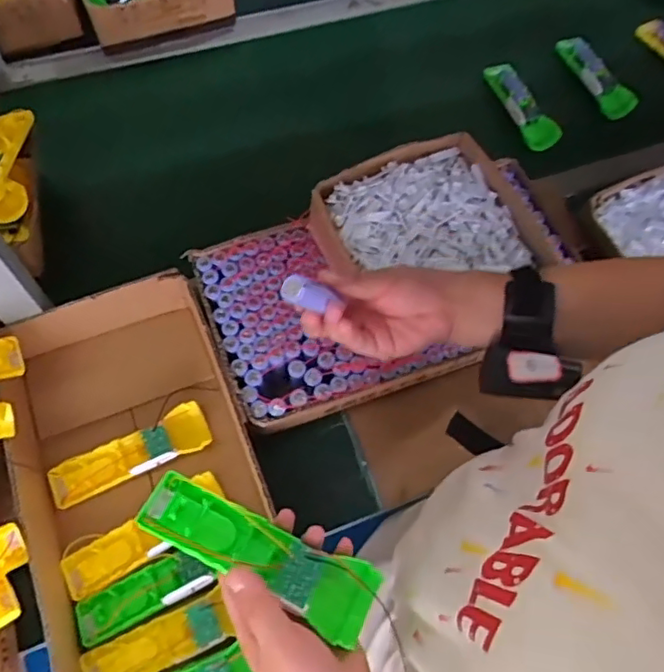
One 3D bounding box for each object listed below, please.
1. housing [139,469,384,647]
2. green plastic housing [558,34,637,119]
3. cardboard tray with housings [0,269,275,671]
[{"bbox_3d":[-0.049,0.141,0.395,0.164,0.025,0.044,25,66,8],"label":"housing"},{"bbox_3d":[0.390,-0.383,0.889,0.046,0.033,0.147,-43,93,-20],"label":"green plastic housing"},{"bbox_3d":[-0.181,0.154,0.590,0.217,0.077,0.423,-19,67,-11],"label":"cardboard tray with housings"}]

